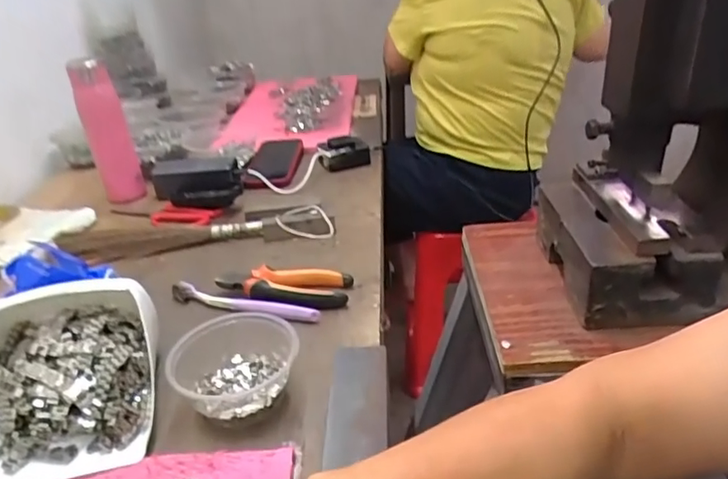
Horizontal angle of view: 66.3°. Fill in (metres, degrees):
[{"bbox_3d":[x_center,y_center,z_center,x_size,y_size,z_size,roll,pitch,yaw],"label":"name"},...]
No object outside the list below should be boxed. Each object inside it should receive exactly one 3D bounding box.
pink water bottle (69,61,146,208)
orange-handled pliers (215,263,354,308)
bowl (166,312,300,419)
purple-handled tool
[{"bbox_3d":[-0.402,-0.170,0.871,0.064,0.202,0.069,-19,31,-24],"label":"pink water bottle"},{"bbox_3d":[-0.090,0.055,0.618,0.149,0.022,0.061,0,29,3],"label":"orange-handled pliers"},{"bbox_3d":[-0.112,0.111,0.483,0.111,0.048,0.091,-9,29,-11],"label":"bowl"},{"bbox_3d":[-0.134,0.067,0.606,0.181,0.016,0.022,10,31,21],"label":"purple-handled tool"}]

